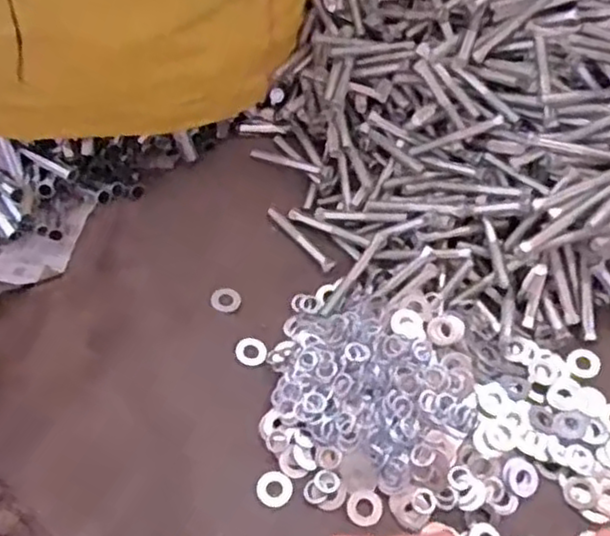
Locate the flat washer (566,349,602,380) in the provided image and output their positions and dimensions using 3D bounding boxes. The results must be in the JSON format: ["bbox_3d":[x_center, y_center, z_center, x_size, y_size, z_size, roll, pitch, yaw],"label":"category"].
[{"bbox_3d":[0.151,0.051,0.381,0.017,0.004,0.018,0,55,0],"label":"flat washer"}]

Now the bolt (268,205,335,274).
[{"bbox_3d":[-0.002,-0.018,0.420,0.009,0.005,0.055,-34,62,-22],"label":"bolt"}]

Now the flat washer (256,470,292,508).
[{"bbox_3d":[-0.015,0.107,0.342,0.016,0.004,0.017,0,55,0],"label":"flat washer"}]

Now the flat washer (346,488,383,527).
[{"bbox_3d":[0.028,0.114,0.337,0.017,0.004,0.016,0,55,0],"label":"flat washer"}]

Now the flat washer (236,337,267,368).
[{"bbox_3d":[-0.029,0.046,0.383,0.017,0.004,0.017,0,55,0],"label":"flat washer"}]

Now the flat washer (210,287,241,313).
[{"bbox_3d":[-0.045,0.018,0.400,0.017,0.004,0.017,0,55,0],"label":"flat washer"}]

